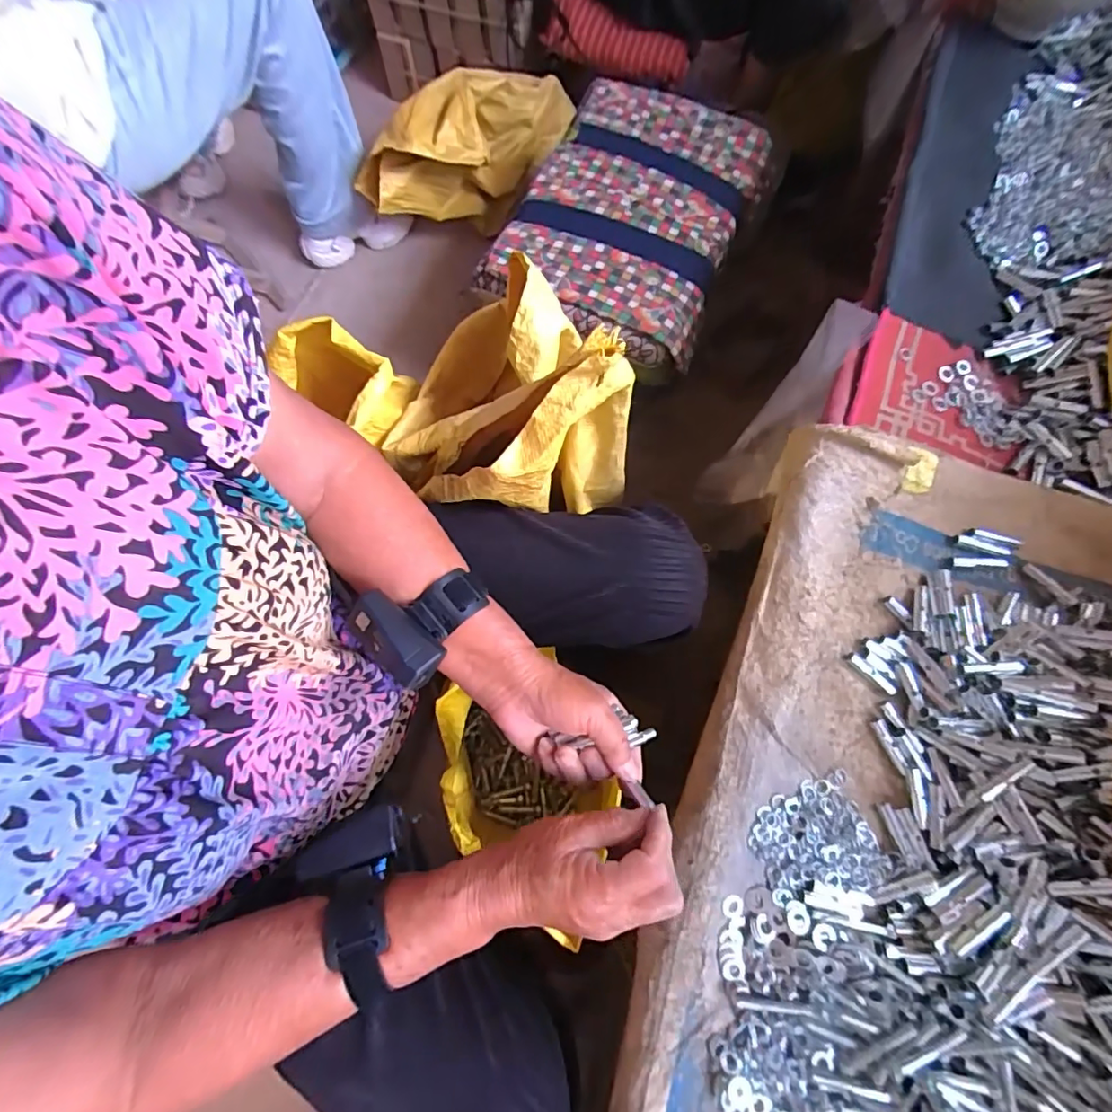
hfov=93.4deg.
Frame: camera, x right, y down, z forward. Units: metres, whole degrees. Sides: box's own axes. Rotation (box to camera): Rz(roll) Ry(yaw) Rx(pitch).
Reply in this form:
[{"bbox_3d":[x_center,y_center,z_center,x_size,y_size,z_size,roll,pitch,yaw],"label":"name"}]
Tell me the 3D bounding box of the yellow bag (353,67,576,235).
[{"bbox_3d":[-0.140,-0.749,0.972,0.430,0.213,0.179,-43,79,-11],"label":"yellow bag"}]

